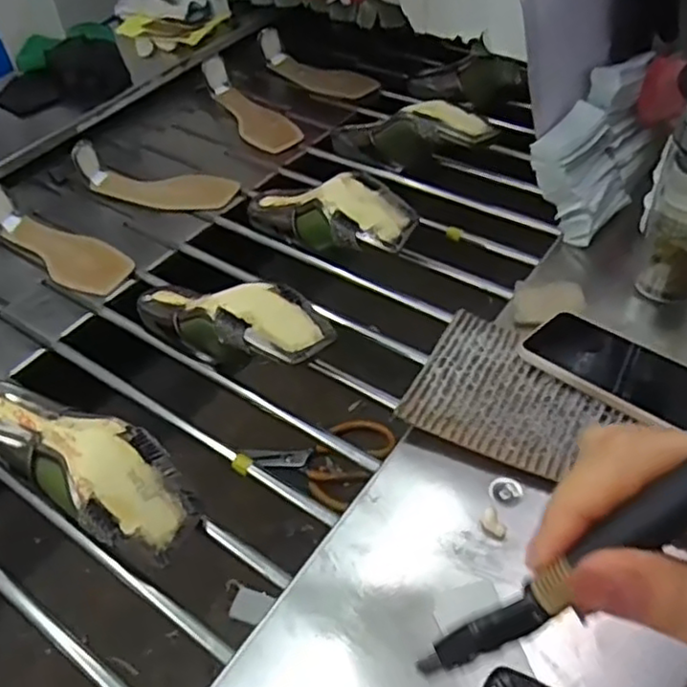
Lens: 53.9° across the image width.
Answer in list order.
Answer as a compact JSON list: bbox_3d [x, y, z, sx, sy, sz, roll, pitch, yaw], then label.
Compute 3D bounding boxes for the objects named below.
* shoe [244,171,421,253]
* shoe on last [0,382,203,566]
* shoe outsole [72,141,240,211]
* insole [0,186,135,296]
[{"bbox_3d":[-0.023,-0.142,0.763,0.223,0.077,0.076,10,46,41],"label":"shoe"},{"bbox_3d":[-0.224,0.103,0.579,0.220,0.076,0.080,24,56,24],"label":"shoe on last"},{"bbox_3d":[-0.246,-0.221,0.890,0.216,0.054,0.079,5,51,10],"label":"shoe outsole"},{"bbox_3d":[-0.347,-0.131,0.810,0.208,0.063,0.077,28,58,26],"label":"insole"}]

